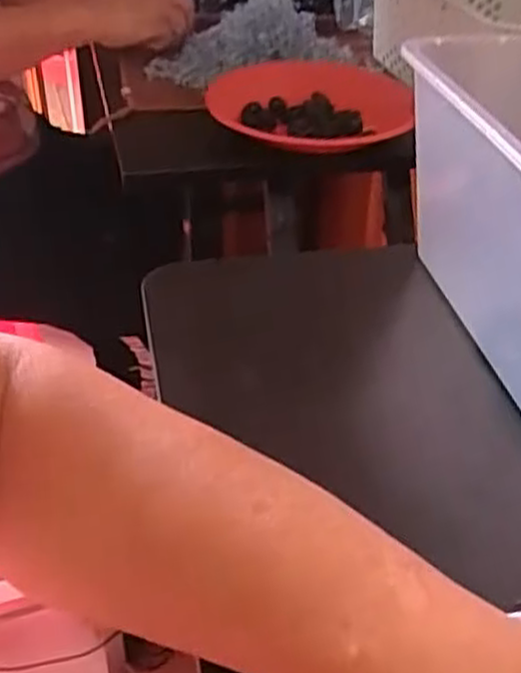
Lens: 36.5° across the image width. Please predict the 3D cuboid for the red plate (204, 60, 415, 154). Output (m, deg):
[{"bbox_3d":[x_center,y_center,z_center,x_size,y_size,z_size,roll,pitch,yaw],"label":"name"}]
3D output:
[{"bbox_3d":[0.053,-0.218,0.759,0.199,0.034,0.191,1,37,-1],"label":"red plate"}]

